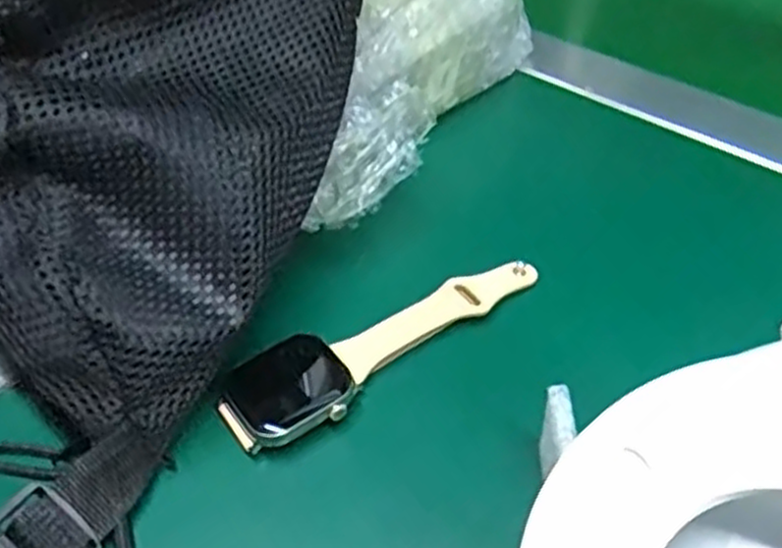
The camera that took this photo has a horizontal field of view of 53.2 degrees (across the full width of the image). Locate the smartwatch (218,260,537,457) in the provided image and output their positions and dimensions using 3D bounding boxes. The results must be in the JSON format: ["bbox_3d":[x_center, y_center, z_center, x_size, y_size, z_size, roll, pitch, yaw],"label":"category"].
[{"bbox_3d":[-0.003,0.022,0.291,0.128,0.011,0.036,-31,50,-25],"label":"smartwatch"}]

